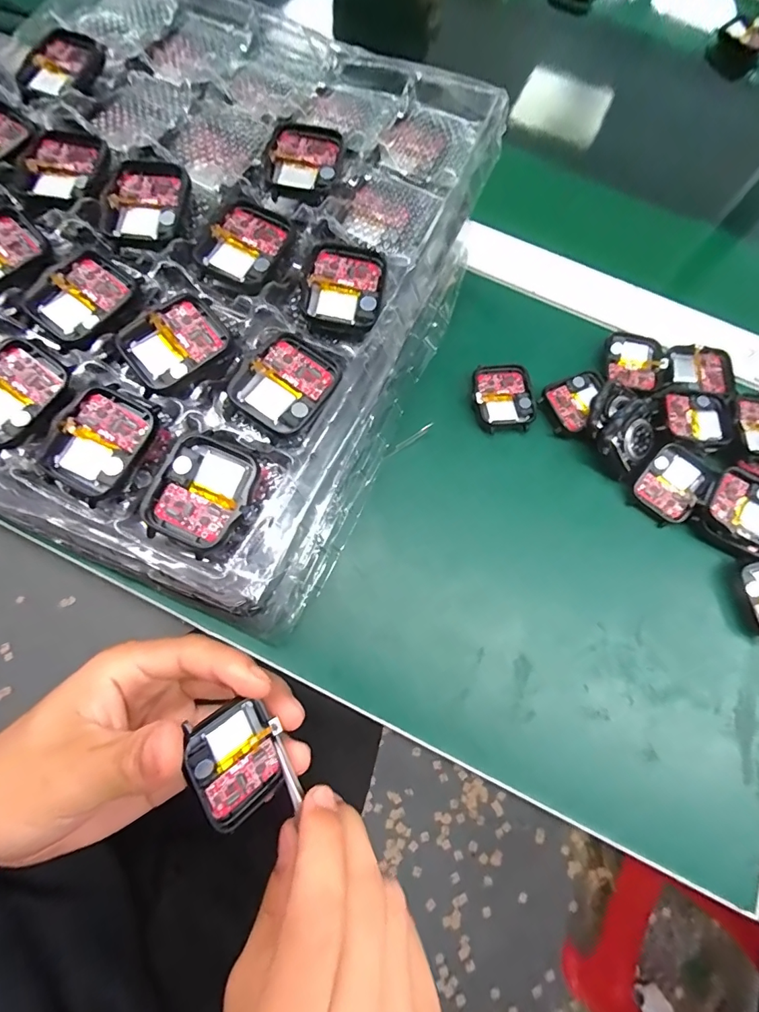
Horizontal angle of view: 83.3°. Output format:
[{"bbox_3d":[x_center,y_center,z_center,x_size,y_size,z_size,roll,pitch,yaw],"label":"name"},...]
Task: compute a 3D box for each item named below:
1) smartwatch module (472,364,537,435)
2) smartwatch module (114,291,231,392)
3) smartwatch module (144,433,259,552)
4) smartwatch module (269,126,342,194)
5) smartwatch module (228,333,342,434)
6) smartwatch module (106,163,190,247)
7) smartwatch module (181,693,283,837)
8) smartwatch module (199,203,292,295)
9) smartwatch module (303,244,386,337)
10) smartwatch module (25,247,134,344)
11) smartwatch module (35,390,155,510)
[{"bbox_3d":[0.079,-0.069,0.280,0.039,0.013,0.044,-7,74,-4],"label":"smartwatch module"},{"bbox_3d":[-0.091,-0.073,0.190,0.043,0.006,0.037,-34,77,-11],"label":"smartwatch module"},{"bbox_3d":[-0.072,-0.006,0.174,0.036,0.007,0.044,25,74,5],"label":"smartwatch module"},{"bbox_3d":[-0.038,-0.177,0.217,0.034,0.006,0.043,5,73,0],"label":"smartwatch module"},{"bbox_3d":[-0.040,-0.054,0.188,0.036,0.008,0.043,37,76,9],"label":"smartwatch module"},{"bbox_3d":[-0.112,-0.144,0.204,0.036,0.009,0.044,8,73,1],"label":"smartwatch module"},{"bbox_3d":[-0.059,0.105,0.175,0.035,0.006,0.046,-28,101,-43],"label":"smartwatch module"},{"bbox_3d":[-0.064,-0.123,0.202,0.036,0.005,0.043,19,74,4],"label":"smartwatch module"},{"bbox_3d":[-0.017,-0.102,0.202,0.035,0.008,0.044,8,73,1],"label":"smartwatch module"},{"bbox_3d":[-0.135,-0.096,0.195,0.034,0.007,0.042,32,75,7],"label":"smartwatch module"},{"bbox_3d":[-0.117,-0.026,0.180,0.034,0.010,0.043,31,75,7],"label":"smartwatch module"}]

